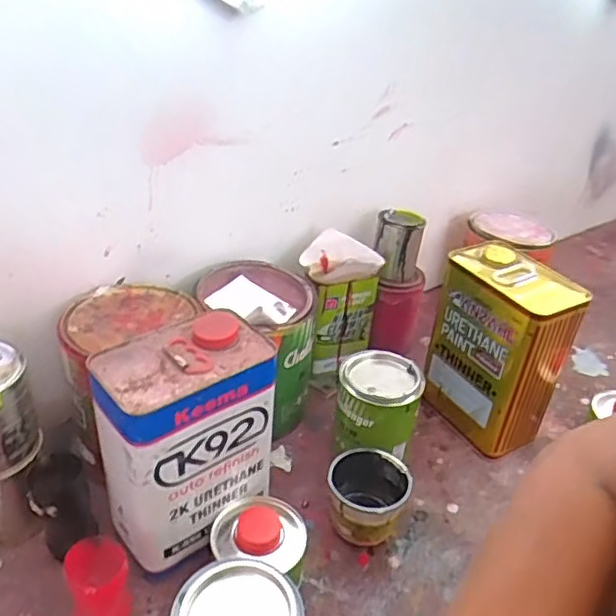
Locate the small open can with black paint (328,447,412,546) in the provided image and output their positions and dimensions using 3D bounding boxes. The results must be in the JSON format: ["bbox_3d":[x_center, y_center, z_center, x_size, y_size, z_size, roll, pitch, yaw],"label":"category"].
[{"bbox_3d":[0.070,0.227,0.719,0.089,0.087,0.093,3,32,-2],"label":"small open can with black paint"}]

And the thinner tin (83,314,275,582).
[{"bbox_3d":[-0.127,0.139,0.650,0.116,0.226,0.174,31,42,34],"label":"thinner tin"}]

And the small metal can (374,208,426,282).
[{"bbox_3d":[0.141,-0.096,0.955,0.068,0.095,0.074,4,34,-2],"label":"small metal can"}]

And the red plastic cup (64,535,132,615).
[{"bbox_3d":[-0.201,0.280,0.593,0.053,0.100,0.060,-11,35,-23],"label":"red plastic cup"}]

